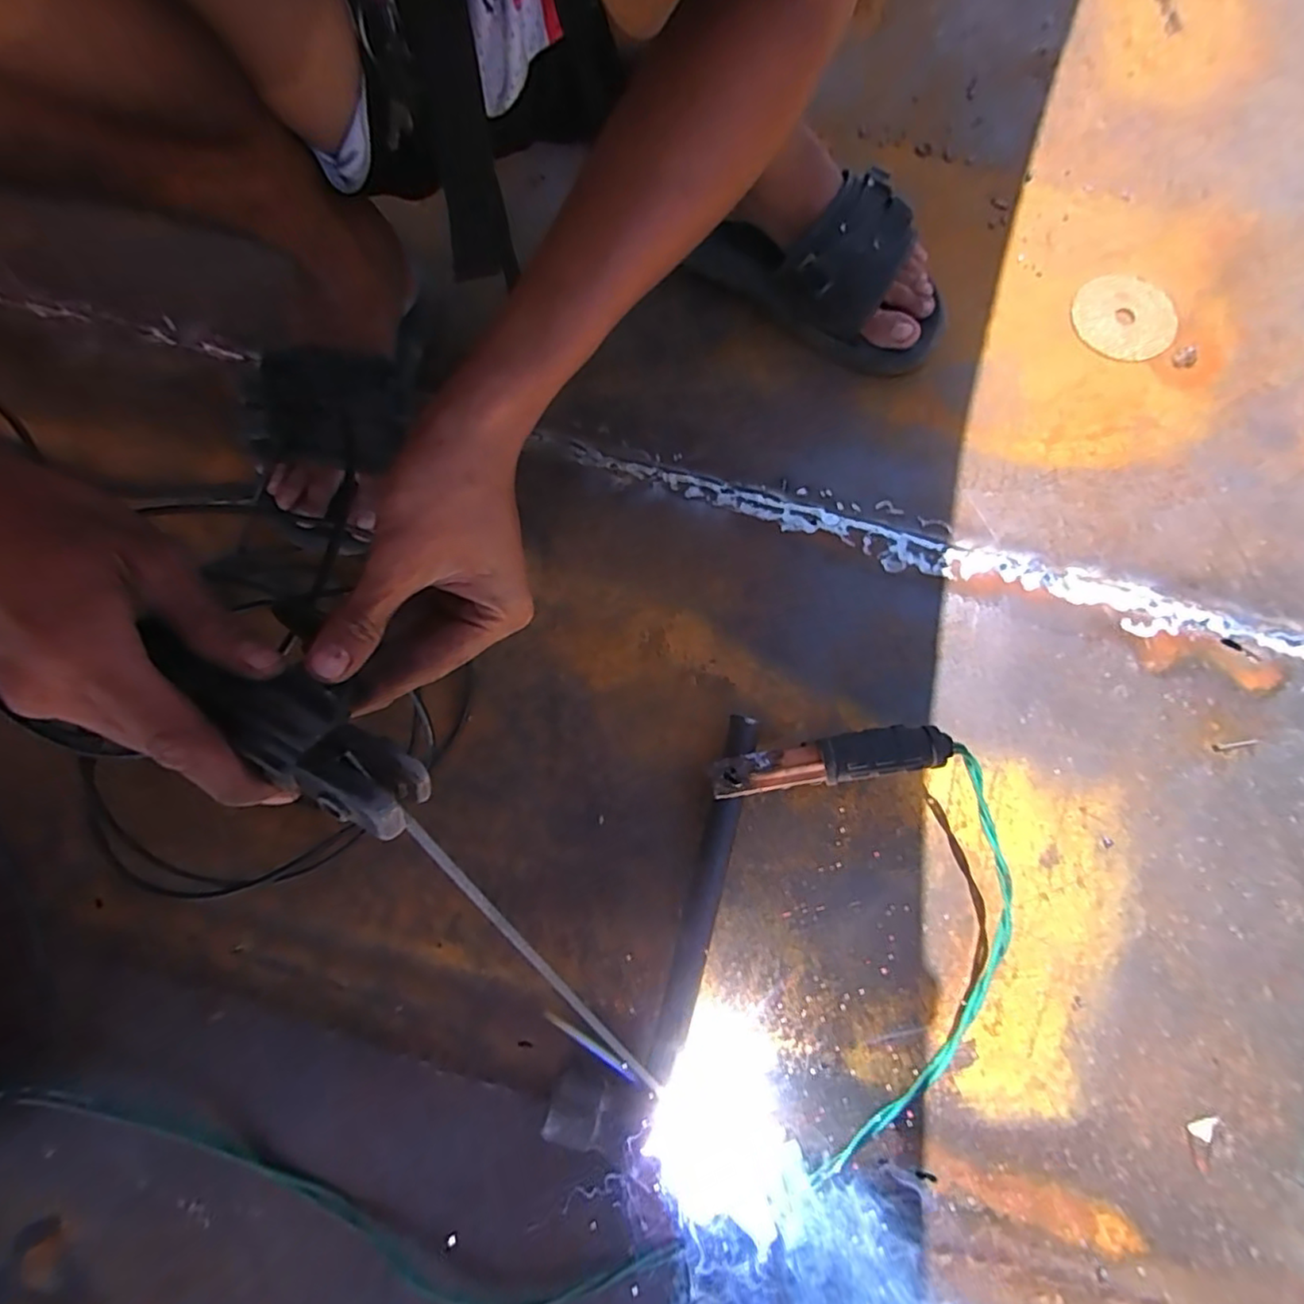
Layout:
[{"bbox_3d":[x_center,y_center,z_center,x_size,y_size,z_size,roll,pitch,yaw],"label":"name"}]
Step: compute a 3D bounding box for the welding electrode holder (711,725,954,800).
[{"bbox_3d":[0.109,0.067,0.381,0.141,0.022,0.027,-9,74,-2],"label":"welding electrode holder"}]

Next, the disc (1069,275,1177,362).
[{"bbox_3d":[0.395,-0.280,0.515,0.076,0.004,0.080,0,75,-2],"label":"disc"}]

